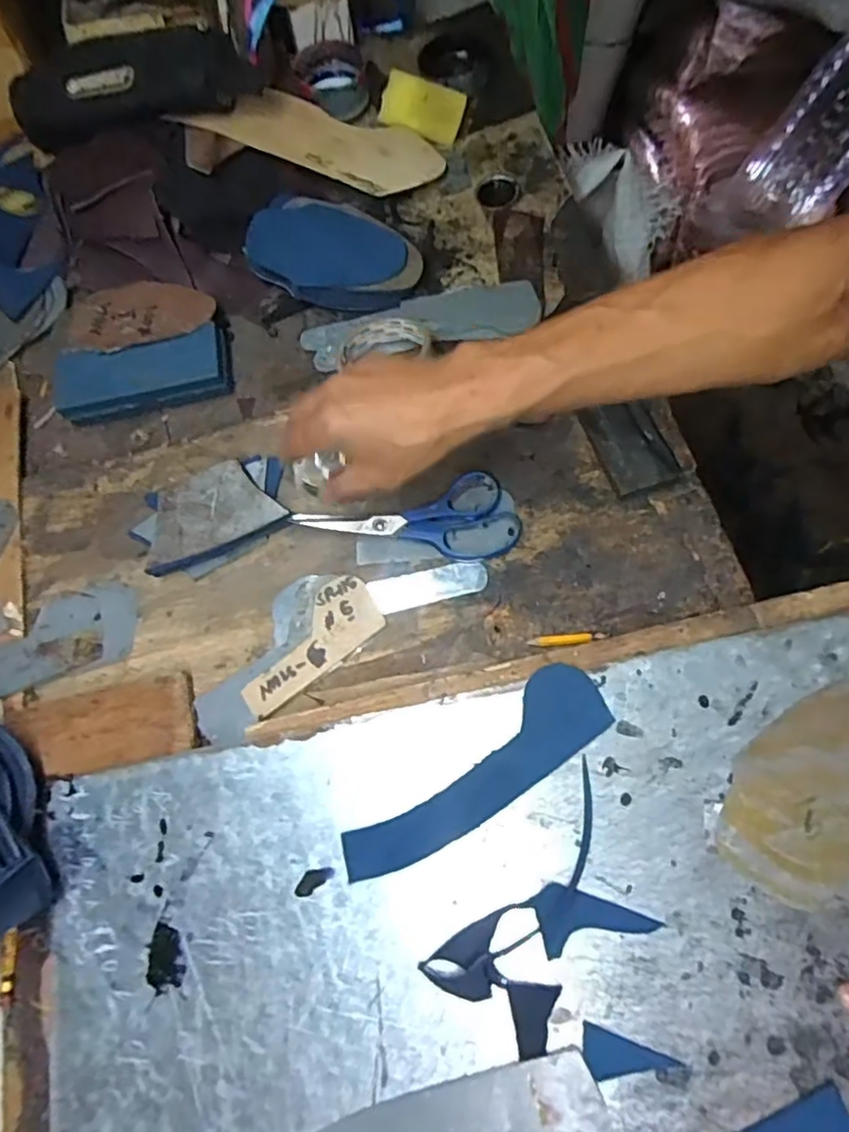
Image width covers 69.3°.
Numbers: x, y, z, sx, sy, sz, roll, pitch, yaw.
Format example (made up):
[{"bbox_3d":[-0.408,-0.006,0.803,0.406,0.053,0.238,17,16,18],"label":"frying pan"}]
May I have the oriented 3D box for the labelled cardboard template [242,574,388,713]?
[{"bbox_3d":[-0.091,0.060,0.480,0.121,0.004,0.054,-38,77,-8],"label":"labelled cardboard template"}]

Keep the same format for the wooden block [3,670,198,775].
[{"bbox_3d":[-0.246,0.120,0.472,0.142,0.029,0.068,-9,72,-1],"label":"wooden block"}]

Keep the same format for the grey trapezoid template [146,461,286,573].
[{"bbox_3d":[-0.175,-0.046,0.498,0.110,0.011,0.069,-20,73,-5],"label":"grey trapezoid template"}]

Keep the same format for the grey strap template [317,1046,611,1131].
[{"bbox_3d":[0.005,0.341,0.361,0.202,0.004,0.053,-18,71,2],"label":"grey strap template"}]

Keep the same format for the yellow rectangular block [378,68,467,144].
[{"bbox_3d":[-0.001,-0.481,0.643,0.084,0.009,0.049,12,104,-10],"label":"yellow rectangular block"}]

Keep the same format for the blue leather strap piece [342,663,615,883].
[{"bbox_3d":[0.035,0.144,0.418,0.202,0.004,0.052,-38,71,-4],"label":"blue leather strap piece"}]

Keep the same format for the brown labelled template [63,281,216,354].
[{"bbox_3d":[-0.270,-0.237,0.582,0.145,0.006,0.084,0,65,10],"label":"brown labelled template"}]

